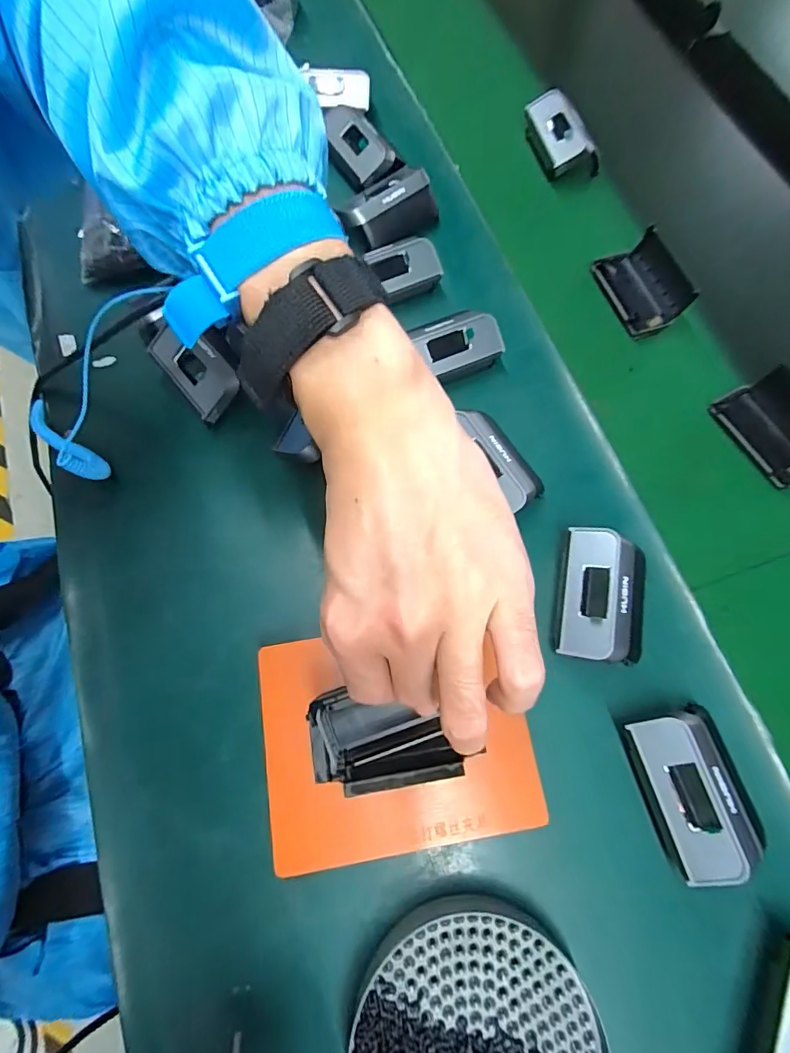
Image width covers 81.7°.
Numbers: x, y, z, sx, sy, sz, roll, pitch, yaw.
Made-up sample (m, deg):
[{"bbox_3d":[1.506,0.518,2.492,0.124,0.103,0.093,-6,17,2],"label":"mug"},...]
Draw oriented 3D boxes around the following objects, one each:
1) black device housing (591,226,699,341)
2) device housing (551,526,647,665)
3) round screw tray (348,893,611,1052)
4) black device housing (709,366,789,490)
[{"bbox_3d":[0.189,-0.182,0.345,0.047,0.025,0.073,-17,73,-6],"label":"black device housing"},{"bbox_3d":[0.121,0.041,0.267,0.048,0.032,0.074,12,73,3],"label":"device housing"},{"bbox_3d":[0.038,0.241,0.210,0.111,0.024,0.109,0,72,-1],"label":"round screw tray"},{"bbox_3d":[0.262,-0.067,0.313,0.048,0.028,0.074,-26,75,-8],"label":"black device housing"}]

